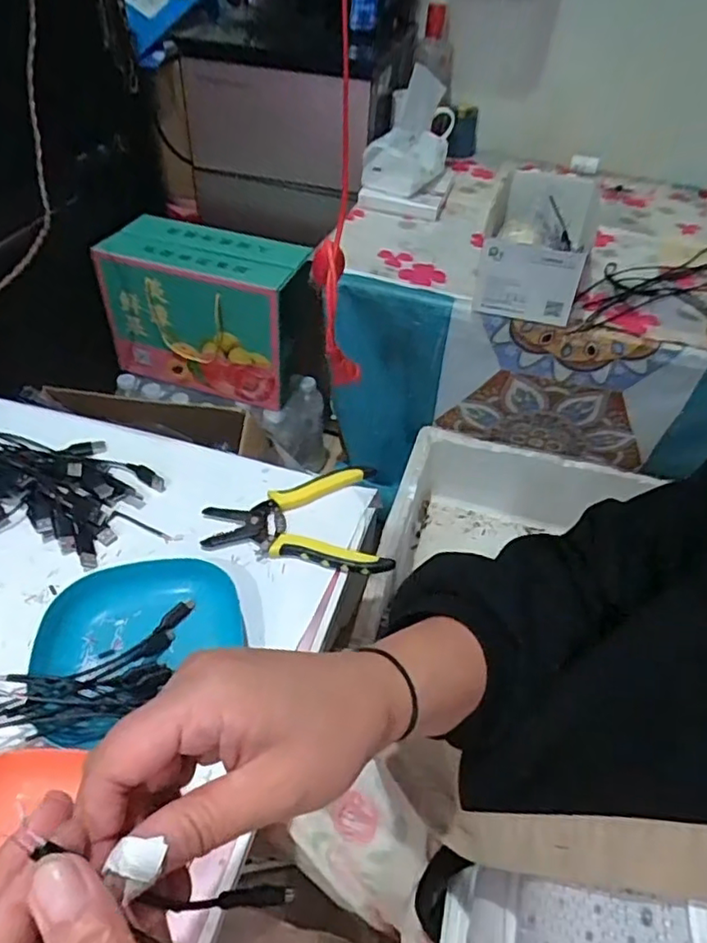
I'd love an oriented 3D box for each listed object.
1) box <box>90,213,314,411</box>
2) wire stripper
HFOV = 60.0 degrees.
[{"bbox_3d":[-0.257,-0.284,1.089,0.328,0.239,0.148,16,46,11],"label":"box"},{"bbox_3d":[-0.048,0.037,0.549,0.162,0.019,0.114,6,45,0],"label":"wire stripper"}]

